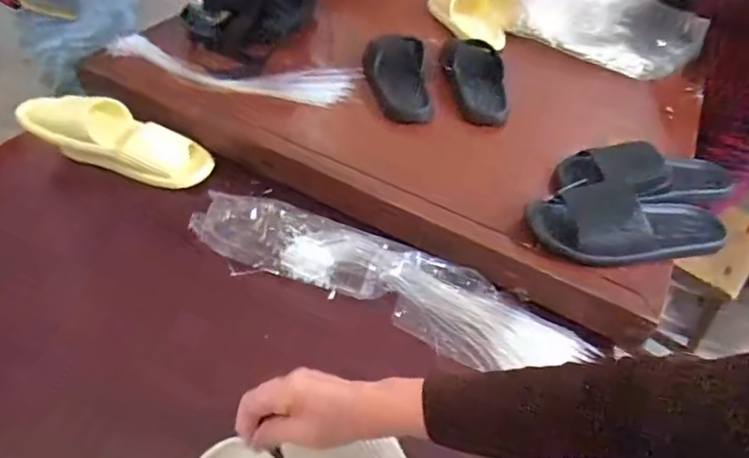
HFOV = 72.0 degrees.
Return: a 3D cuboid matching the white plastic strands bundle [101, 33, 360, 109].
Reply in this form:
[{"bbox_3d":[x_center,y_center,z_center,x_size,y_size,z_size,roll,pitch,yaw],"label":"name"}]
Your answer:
[{"bbox_3d":[-0.246,-0.270,0.888,0.430,0.022,0.111,7,49,-3],"label":"white plastic strands bundle"}]

